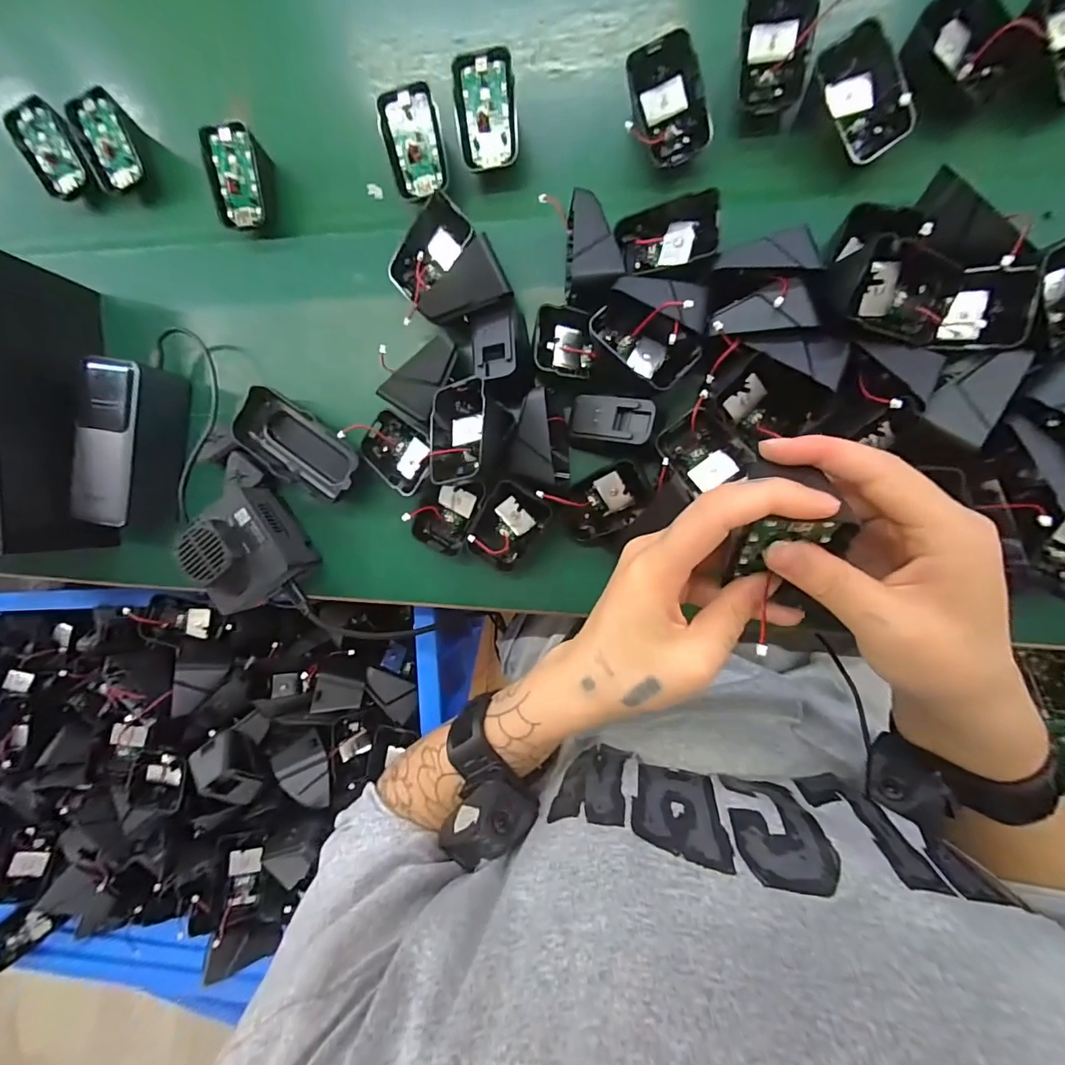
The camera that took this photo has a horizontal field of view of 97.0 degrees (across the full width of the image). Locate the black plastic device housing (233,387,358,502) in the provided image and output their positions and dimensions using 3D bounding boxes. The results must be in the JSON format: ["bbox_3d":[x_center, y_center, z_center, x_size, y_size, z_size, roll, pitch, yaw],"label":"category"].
[{"bbox_3d":[-0.191,-0.070,0.382,0.106,0.024,0.048,36,95,8],"label":"black plastic device housing"}]

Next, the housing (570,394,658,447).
[{"bbox_3d":[0.055,-0.078,0.328,0.059,0.013,0.032,11,92,28],"label":"housing"}]

